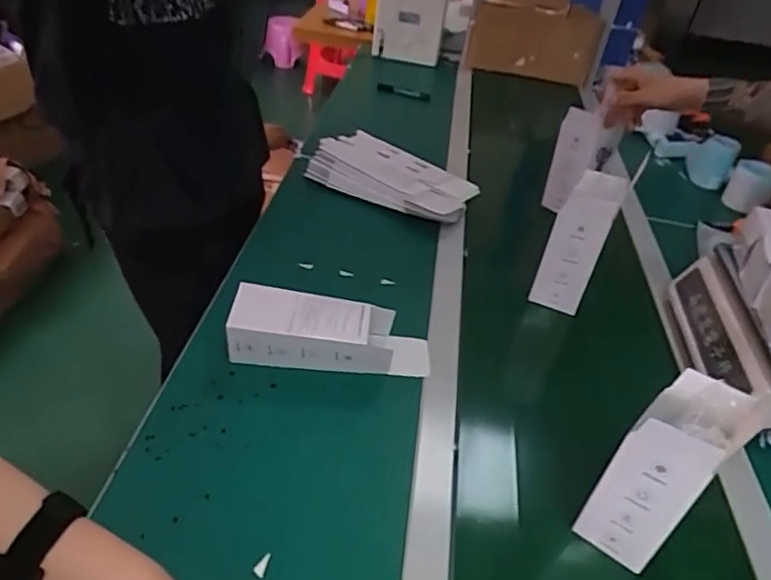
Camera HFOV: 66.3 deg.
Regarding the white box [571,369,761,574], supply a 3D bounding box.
[{"bbox_3d":[0.255,0.174,0.554,0.097,0.191,0.070,-29,51,-34],"label":"white box"}]

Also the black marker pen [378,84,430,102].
[{"bbox_3d":[0.047,-0.503,1.506,0.146,0.023,0.024,21,43,19],"label":"black marker pen"}]

